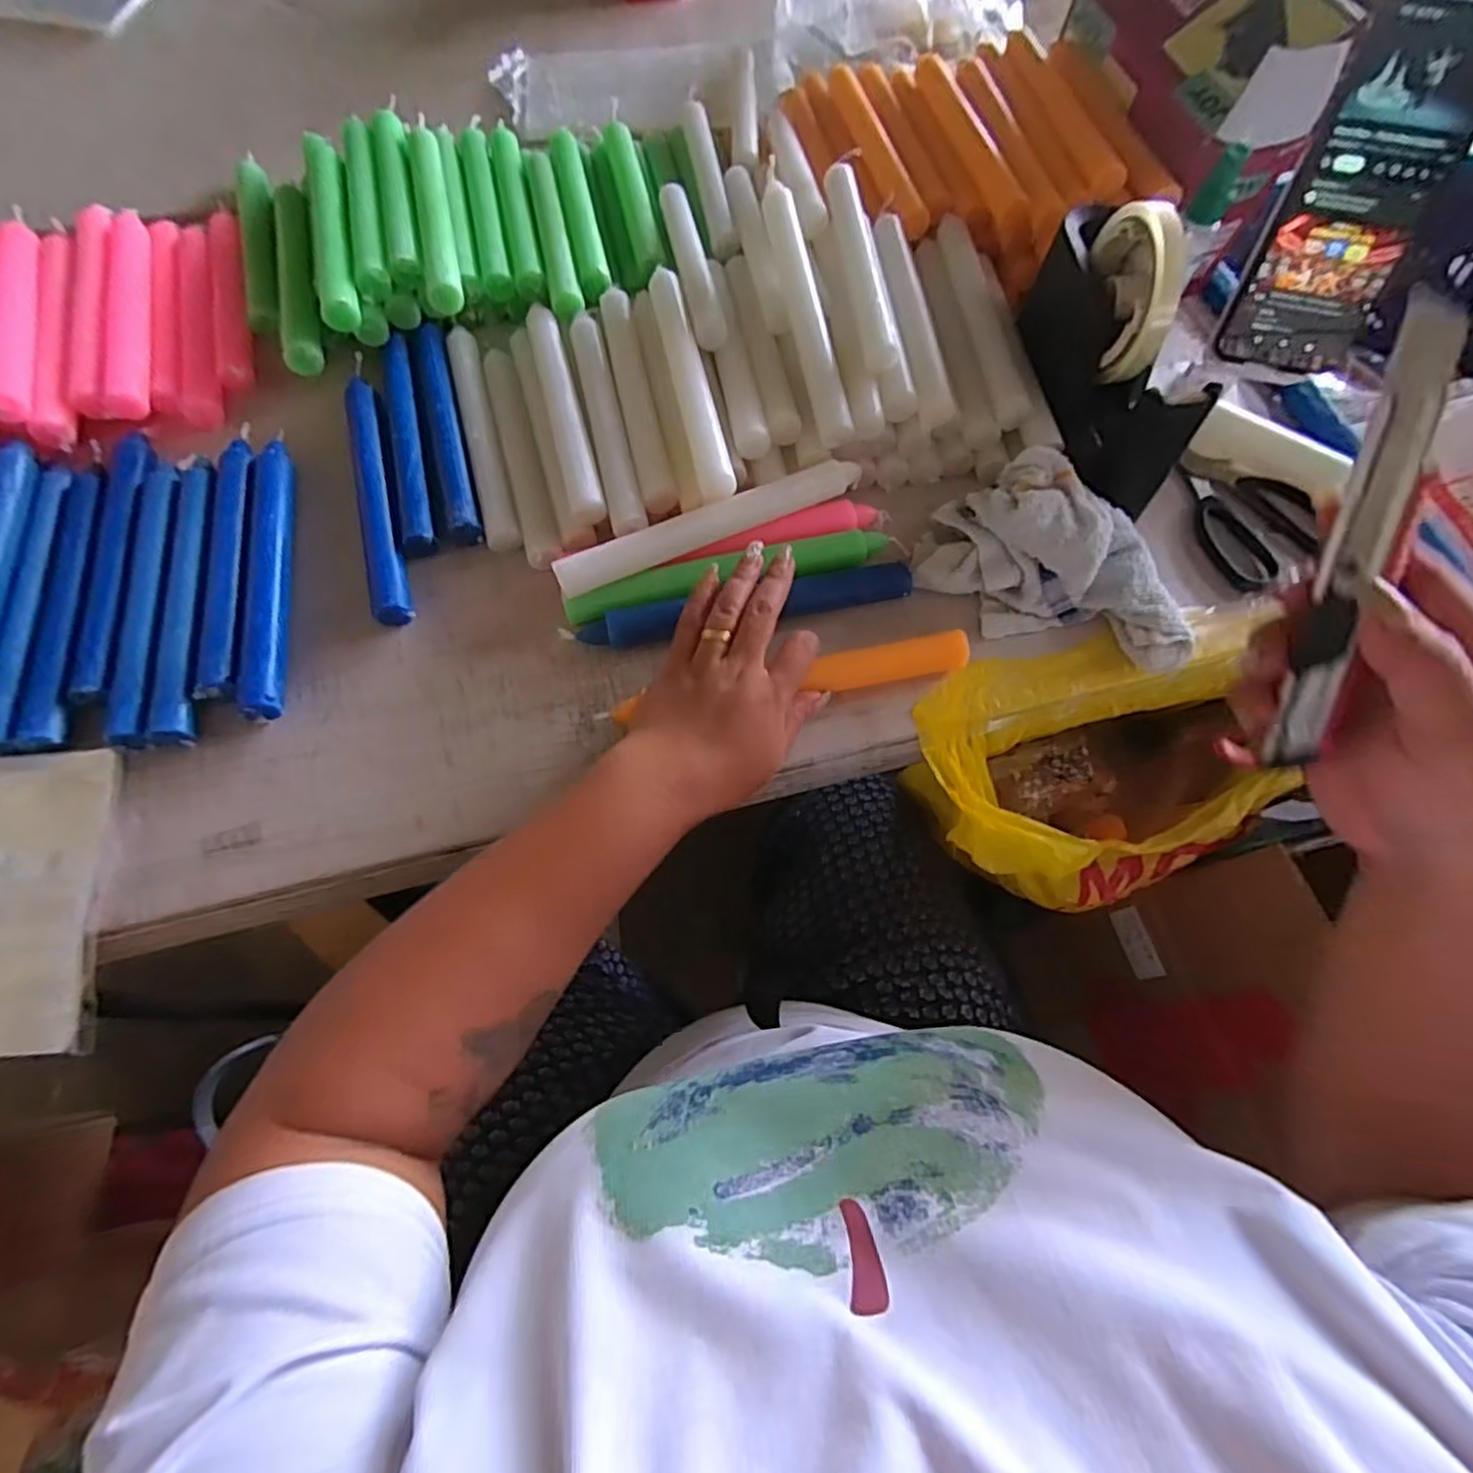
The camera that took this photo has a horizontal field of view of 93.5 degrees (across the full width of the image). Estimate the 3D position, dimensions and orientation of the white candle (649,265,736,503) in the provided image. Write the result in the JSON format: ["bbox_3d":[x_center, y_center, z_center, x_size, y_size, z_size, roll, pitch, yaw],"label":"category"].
[{"bbox_3d":[-0.031,-0.234,0.457,0.021,0.020,0.193,-12,67,-6],"label":"white candle"}]

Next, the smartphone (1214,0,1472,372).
[{"bbox_3d":[0.352,-0.301,0.391,0.076,0.161,0.015,15,40,10],"label":"smartphone"}]

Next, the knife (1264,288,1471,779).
[{"bbox_3d":[0.227,-0.069,0.251,0.009,0.155,0.020,-3,25,-3],"label":"knife"}]

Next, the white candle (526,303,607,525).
[{"bbox_3d":[-0.116,-0.220,0.465,0.022,0.018,0.193,-14,68,-7],"label":"white candle"}]

